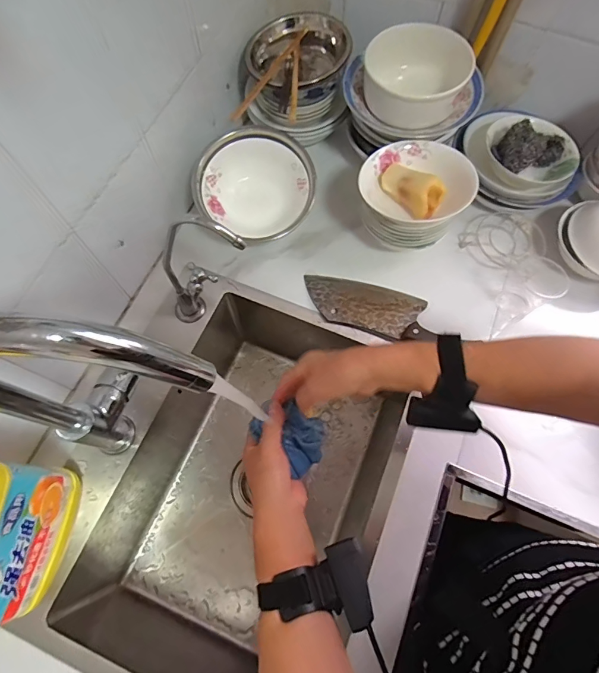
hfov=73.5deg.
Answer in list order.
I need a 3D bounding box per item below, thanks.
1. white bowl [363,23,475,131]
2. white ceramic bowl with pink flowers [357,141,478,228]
[{"bbox_3d":[0.169,-0.382,0.586,0.147,0.061,0.123,9,65,4],"label":"white bowl"},{"bbox_3d":[0.161,-0.212,0.553,0.148,0.051,0.128,11,66,4],"label":"white ceramic bowl with pink flowers"}]

